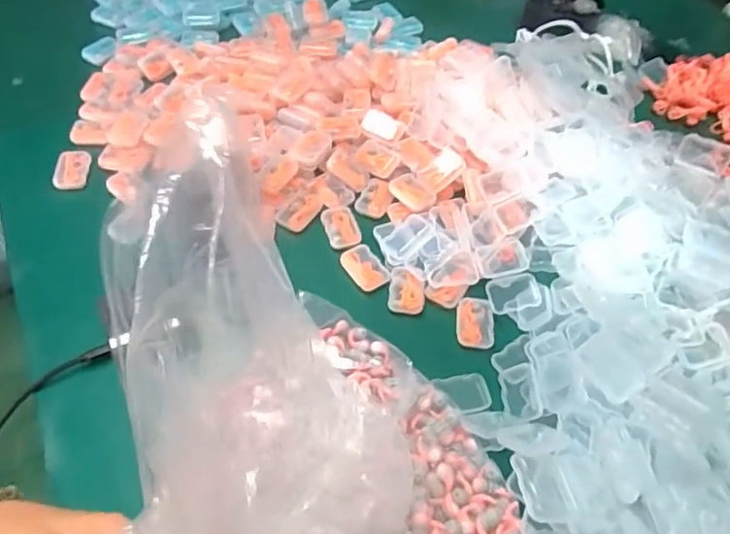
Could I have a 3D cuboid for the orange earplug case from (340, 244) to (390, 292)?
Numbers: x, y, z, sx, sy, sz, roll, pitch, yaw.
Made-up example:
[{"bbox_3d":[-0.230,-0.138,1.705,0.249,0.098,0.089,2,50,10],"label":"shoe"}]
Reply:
[{"bbox_3d":[0.000,0.000,0.615,0.037,0.012,0.055,-27,59,-22],"label":"orange earplug case"}]

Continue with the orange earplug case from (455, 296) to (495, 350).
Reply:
[{"bbox_3d":[0.115,0.057,0.580,0.037,0.012,0.055,5,53,1],"label":"orange earplug case"}]

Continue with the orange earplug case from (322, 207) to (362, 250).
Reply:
[{"bbox_3d":[-0.027,-0.046,0.648,0.039,0.011,0.057,-16,55,-15],"label":"orange earplug case"}]

